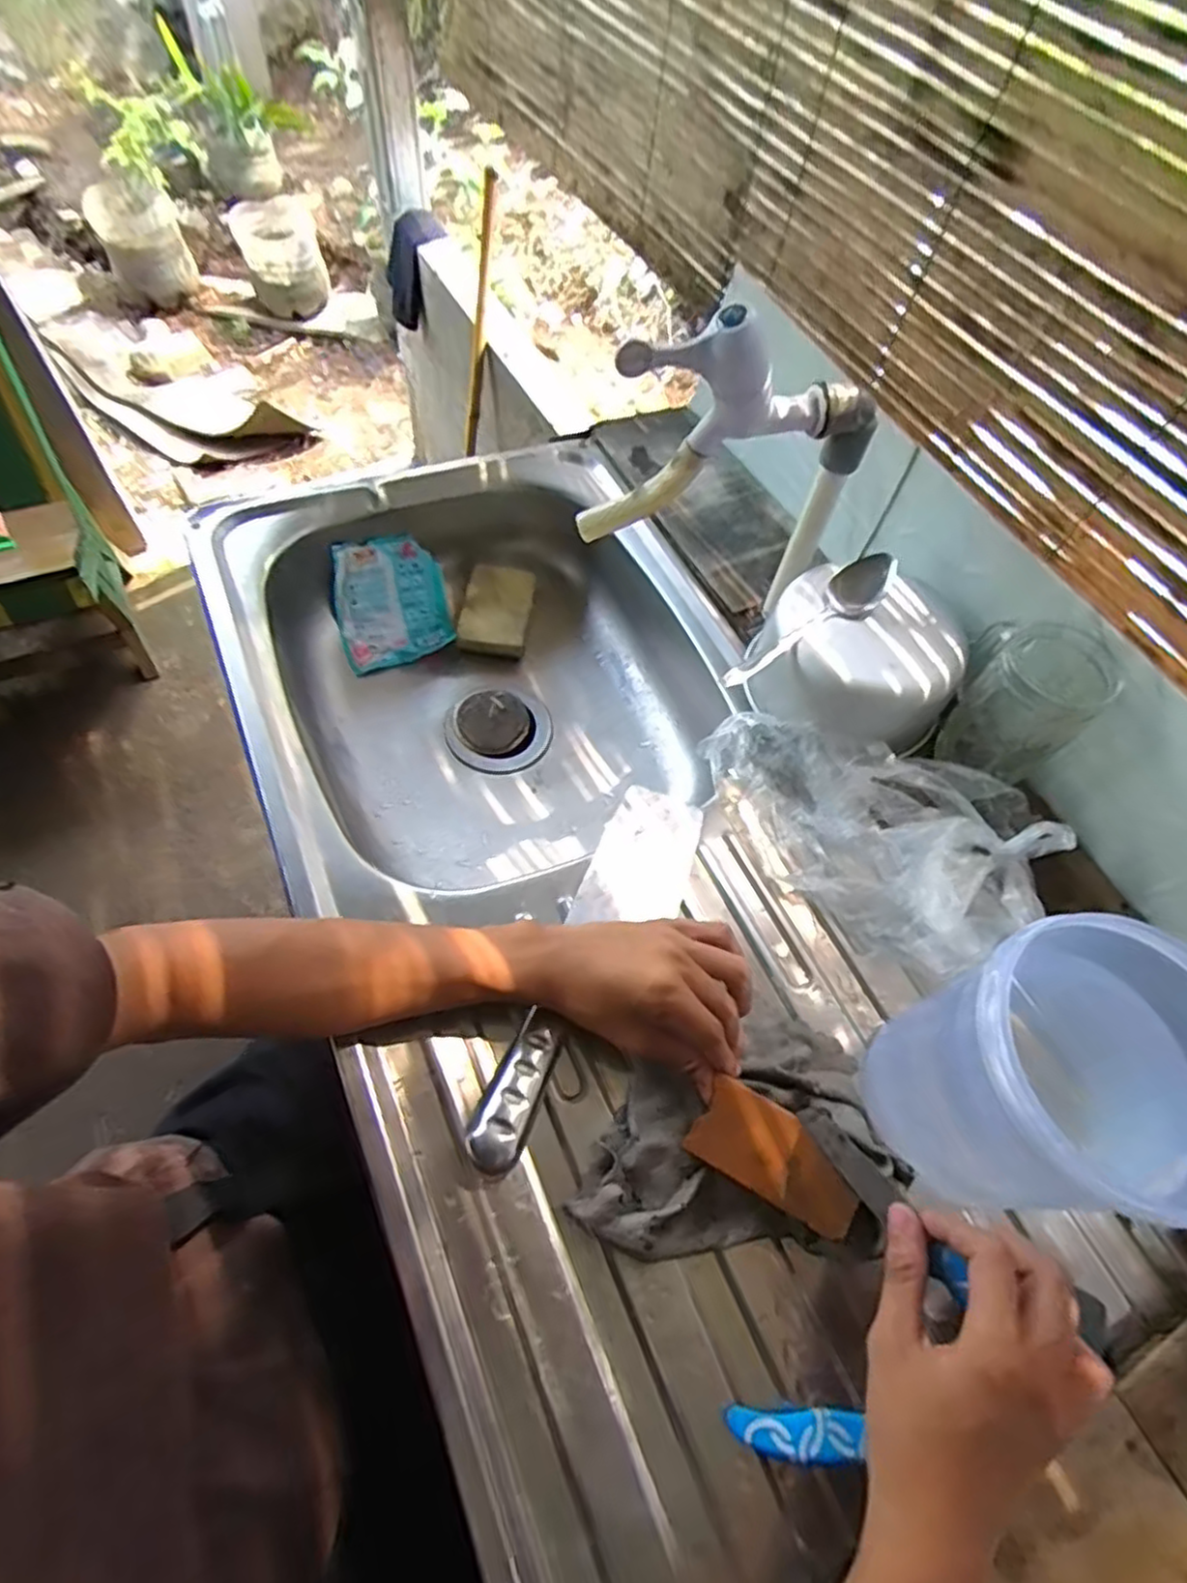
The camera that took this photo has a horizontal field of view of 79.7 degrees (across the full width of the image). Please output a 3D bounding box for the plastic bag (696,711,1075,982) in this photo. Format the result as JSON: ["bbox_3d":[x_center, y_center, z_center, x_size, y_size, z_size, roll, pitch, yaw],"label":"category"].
[{"bbox_3d":[0.205,0.019,0.535,0.257,0.064,0.150,36,63,22],"label":"plastic bag"}]

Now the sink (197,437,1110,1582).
[{"bbox_3d":[-0.012,0.057,0.570,0.399,0.147,0.846,-20,64,-16],"label":"sink"}]

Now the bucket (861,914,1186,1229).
[{"bbox_3d":[0.240,0.156,0.378,0.126,0.146,0.125,2,60,-4],"label":"bucket"}]

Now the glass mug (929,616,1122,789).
[{"bbox_3d":[0.313,-0.065,0.528,0.080,0.114,0.093,29,62,11],"label":"glass mug"}]

